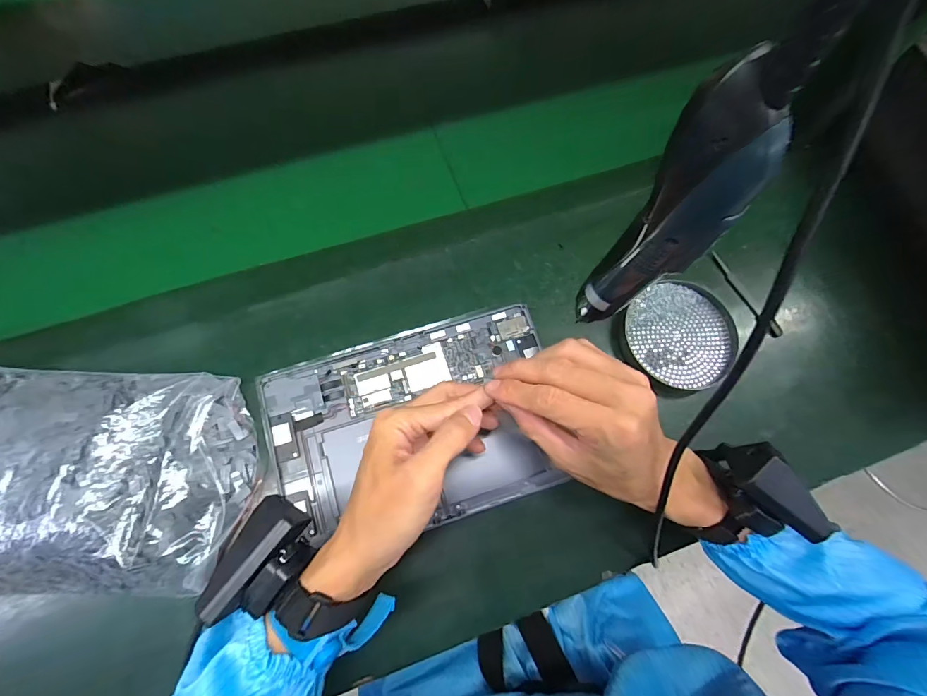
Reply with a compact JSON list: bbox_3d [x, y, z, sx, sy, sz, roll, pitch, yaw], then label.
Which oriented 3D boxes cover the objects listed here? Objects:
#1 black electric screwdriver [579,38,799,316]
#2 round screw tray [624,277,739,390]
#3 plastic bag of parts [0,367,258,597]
[{"bbox_3d":[0.098,-0.058,0.197,0.039,0.146,0.033,12,71,2],"label":"black electric screwdriver"},{"bbox_3d":[0.221,-0.015,0.406,0.104,0.018,0.108,1,71,-2],"label":"round screw tray"},{"bbox_3d":[-0.331,0.108,0.342,0.283,0.036,0.181,2,71,-1],"label":"plastic bag of parts"}]

